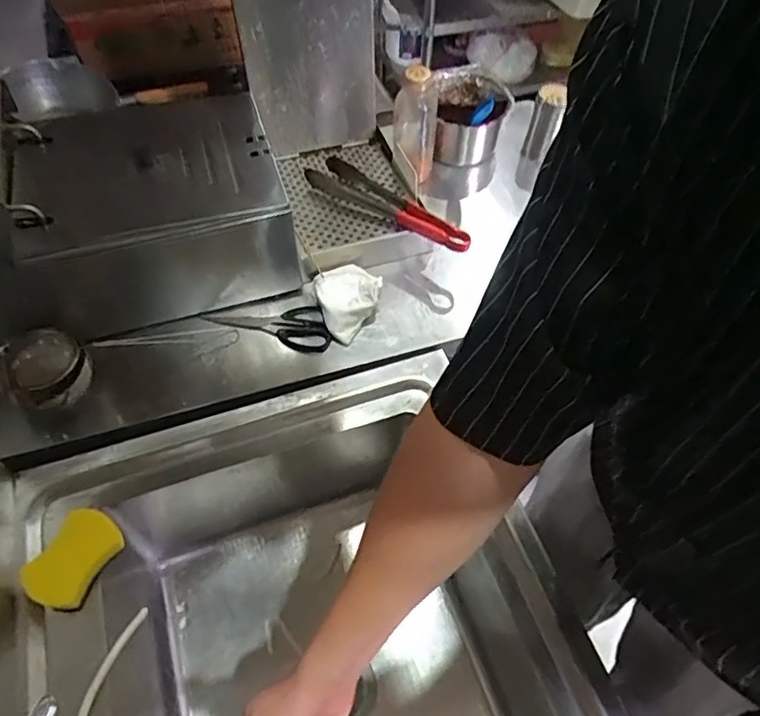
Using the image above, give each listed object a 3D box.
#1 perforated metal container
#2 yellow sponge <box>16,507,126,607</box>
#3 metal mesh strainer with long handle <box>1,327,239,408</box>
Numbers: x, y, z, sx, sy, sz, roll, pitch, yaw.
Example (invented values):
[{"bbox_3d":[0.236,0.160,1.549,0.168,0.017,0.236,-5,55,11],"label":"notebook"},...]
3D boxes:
[{"bbox_3d":[-0.057,-0.252,0.919,0.201,0.051,0.262,-13,56,-11],"label":"perforated metal container"},{"bbox_3d":[-0.332,0.213,0.614,0.070,0.025,0.097,26,58,15],"label":"yellow sponge"},{"bbox_3d":[-0.328,0.000,0.725,0.278,0.071,0.097,-11,56,-10],"label":"metal mesh strainer with long handle"}]

